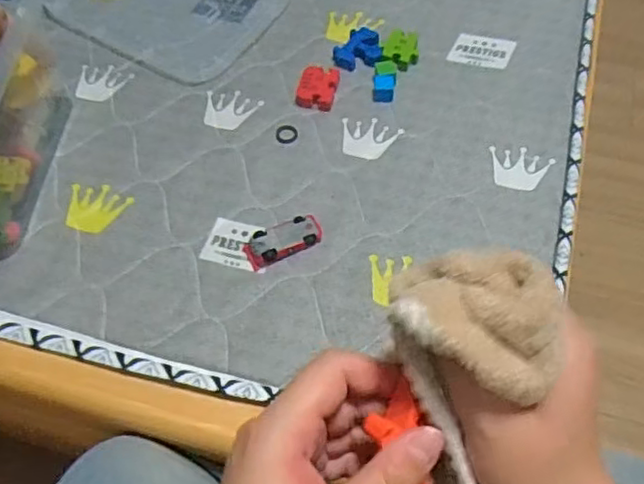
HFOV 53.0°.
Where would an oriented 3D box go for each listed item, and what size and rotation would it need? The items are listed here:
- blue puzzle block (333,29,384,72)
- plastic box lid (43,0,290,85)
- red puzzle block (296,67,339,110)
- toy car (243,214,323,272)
[{"bbox_3d":[0.041,-0.222,0.745,0.054,0.016,0.051,-3,59,1],"label":"blue puzzle block"},{"bbox_3d":[-0.196,-0.302,0.808,0.267,0.019,0.191,26,64,17],"label":"plastic box lid"},{"bbox_3d":[-0.006,-0.172,0.720,0.044,0.016,0.054,5,60,6],"label":"red puzzle block"},{"bbox_3d":[-0.037,-0.002,0.619,0.075,0.014,0.032,-23,61,-11],"label":"toy car"}]

